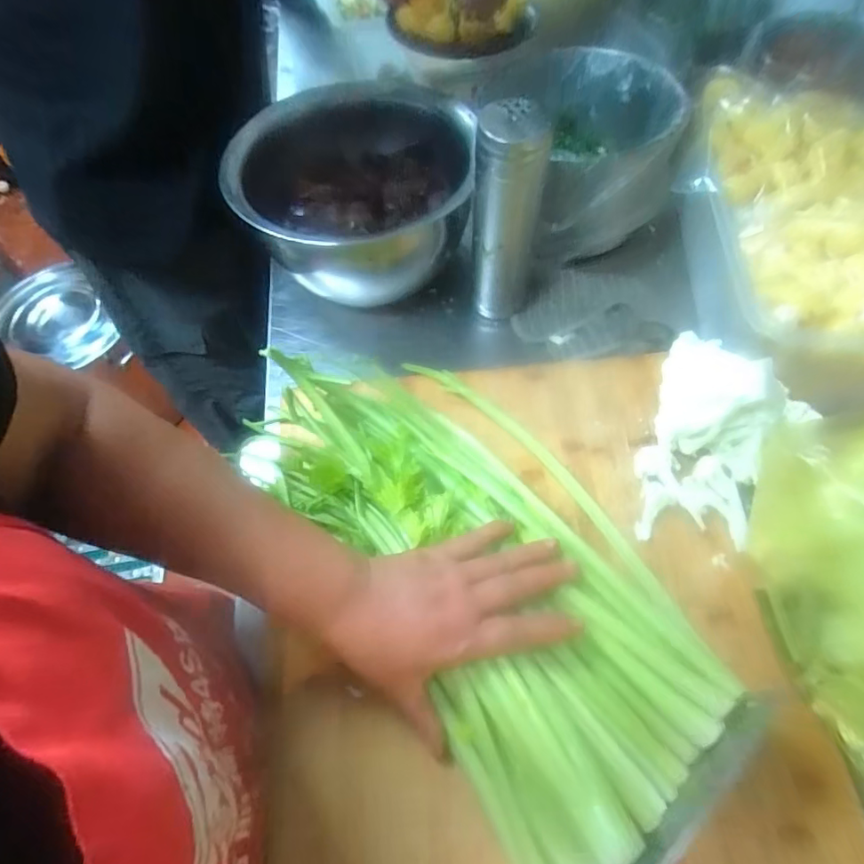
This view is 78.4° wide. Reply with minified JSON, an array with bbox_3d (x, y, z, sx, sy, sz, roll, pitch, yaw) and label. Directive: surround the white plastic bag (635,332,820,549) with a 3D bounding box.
[{"bbox_3d":[0.220,0.010,0.427,0.114,0.071,0.143,31,67,19],"label":"white plastic bag"}]

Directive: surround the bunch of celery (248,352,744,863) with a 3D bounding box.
[{"bbox_3d":[0.032,0.077,0.415,0.207,0.051,0.415,-33,64,-14],"label":"bunch of celery"}]

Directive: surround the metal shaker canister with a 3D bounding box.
[{"bbox_3d":[0.070,-0.200,0.511,0.058,0.230,0.049,2,61,5],"label":"metal shaker canister"}]

